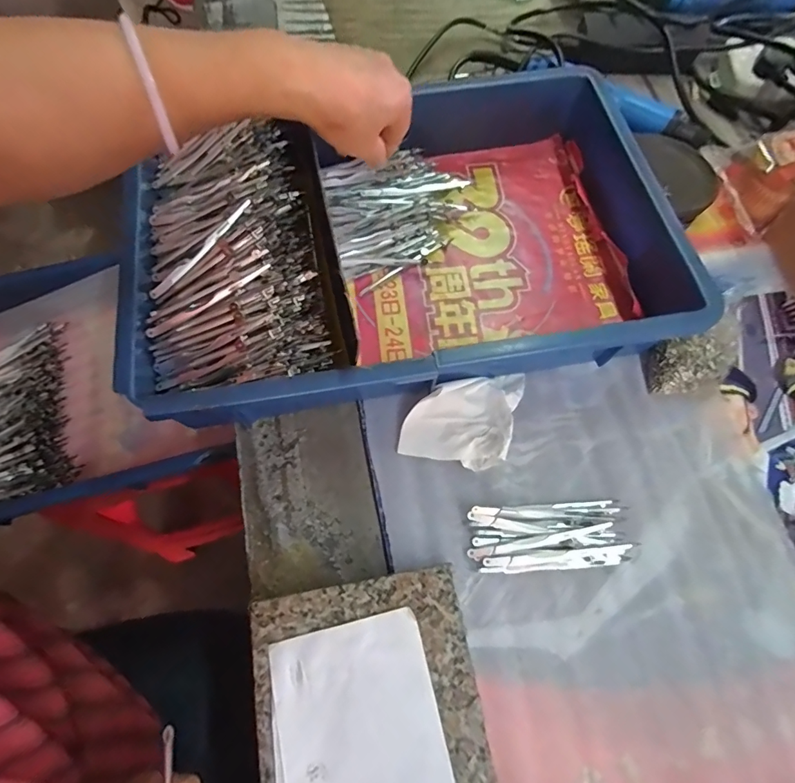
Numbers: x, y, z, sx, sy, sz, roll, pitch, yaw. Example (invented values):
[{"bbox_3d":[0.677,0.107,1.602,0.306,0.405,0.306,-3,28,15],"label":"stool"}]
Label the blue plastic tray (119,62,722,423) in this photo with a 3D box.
[{"bbox_3d":[0.005,-0.130,0.378,0.421,0.085,0.275,-11,69,-5],"label":"blue plastic tray"}]

